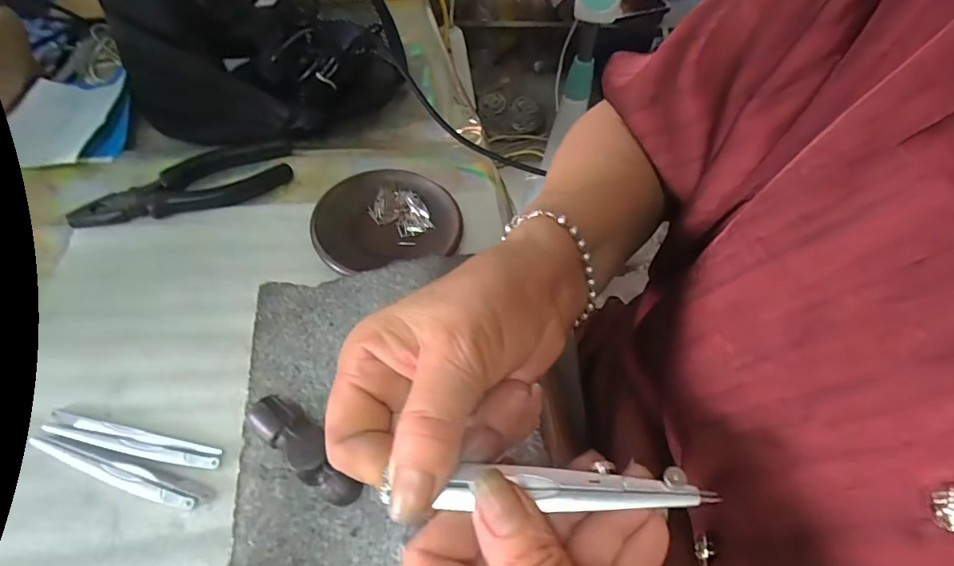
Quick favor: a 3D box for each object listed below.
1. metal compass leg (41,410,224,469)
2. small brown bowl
[{"bbox_3d":[-0.200,0.091,0.290,0.101,0.004,0.015,13,53,2],"label":"metal compass leg"},{"bbox_3d":[-0.073,-0.048,0.405,0.110,0.027,0.095,-14,56,-16],"label":"small brown bowl"}]

